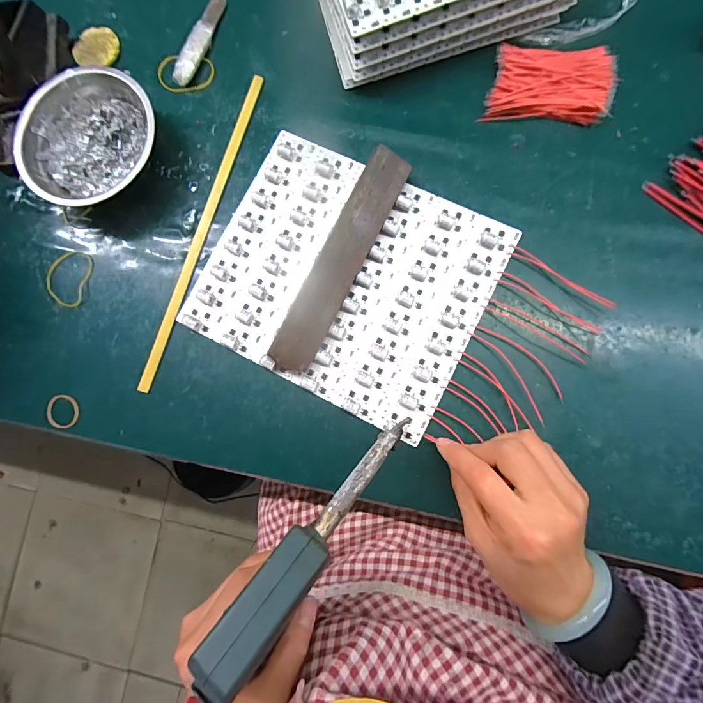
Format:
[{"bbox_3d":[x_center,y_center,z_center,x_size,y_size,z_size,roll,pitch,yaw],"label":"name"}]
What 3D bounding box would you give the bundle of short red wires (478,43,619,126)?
[{"bbox_3d":[0.176,-0.236,0.321,0.103,0.015,0.066,8,84,6],"label":"bundle of short red wires"}]

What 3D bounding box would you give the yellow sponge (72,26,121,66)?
[{"bbox_3d":[-0.259,-0.310,0.370,0.045,0.006,0.046,11,84,6],"label":"yellow sponge"}]

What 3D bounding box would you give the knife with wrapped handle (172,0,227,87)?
[{"bbox_3d":[-0.149,-0.312,0.360,0.022,0.010,0.105,21,86,7],"label":"knife with wrapped handle"}]

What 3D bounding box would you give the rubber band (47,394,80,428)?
[{"bbox_3d":[-0.261,0.054,0.327,0.029,0.004,0.029,9,84,6],"label":"rubber band"}]

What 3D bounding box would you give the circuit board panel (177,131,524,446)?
[{"bbox_3d":[-0.005,-0.065,0.317,0.234,0.012,0.201,27,86,8],"label":"circuit board panel"}]

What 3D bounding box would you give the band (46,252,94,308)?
[{"bbox_3d":[-0.271,-0.070,0.343,0.045,0.006,0.052,14,85,7],"label":"band"}]

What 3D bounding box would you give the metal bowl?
[{"bbox_3d":[-0.237,-0.192,0.338,0.123,0.041,0.121,-1,83,5],"label":"metal bowl"}]

